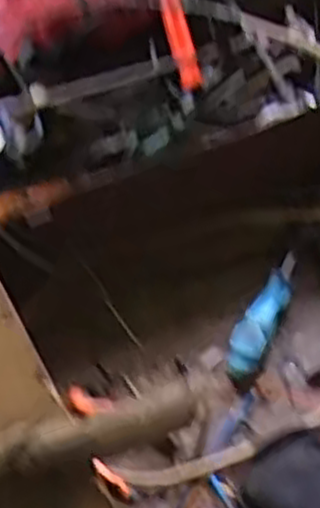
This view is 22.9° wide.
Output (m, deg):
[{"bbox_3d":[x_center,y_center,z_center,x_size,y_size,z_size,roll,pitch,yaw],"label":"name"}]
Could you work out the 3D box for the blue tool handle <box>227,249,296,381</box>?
[{"bbox_3d":[0.101,0.054,0.756,0.033,0.034,0.139,25,63,13],"label":"blue tool handle"}]

